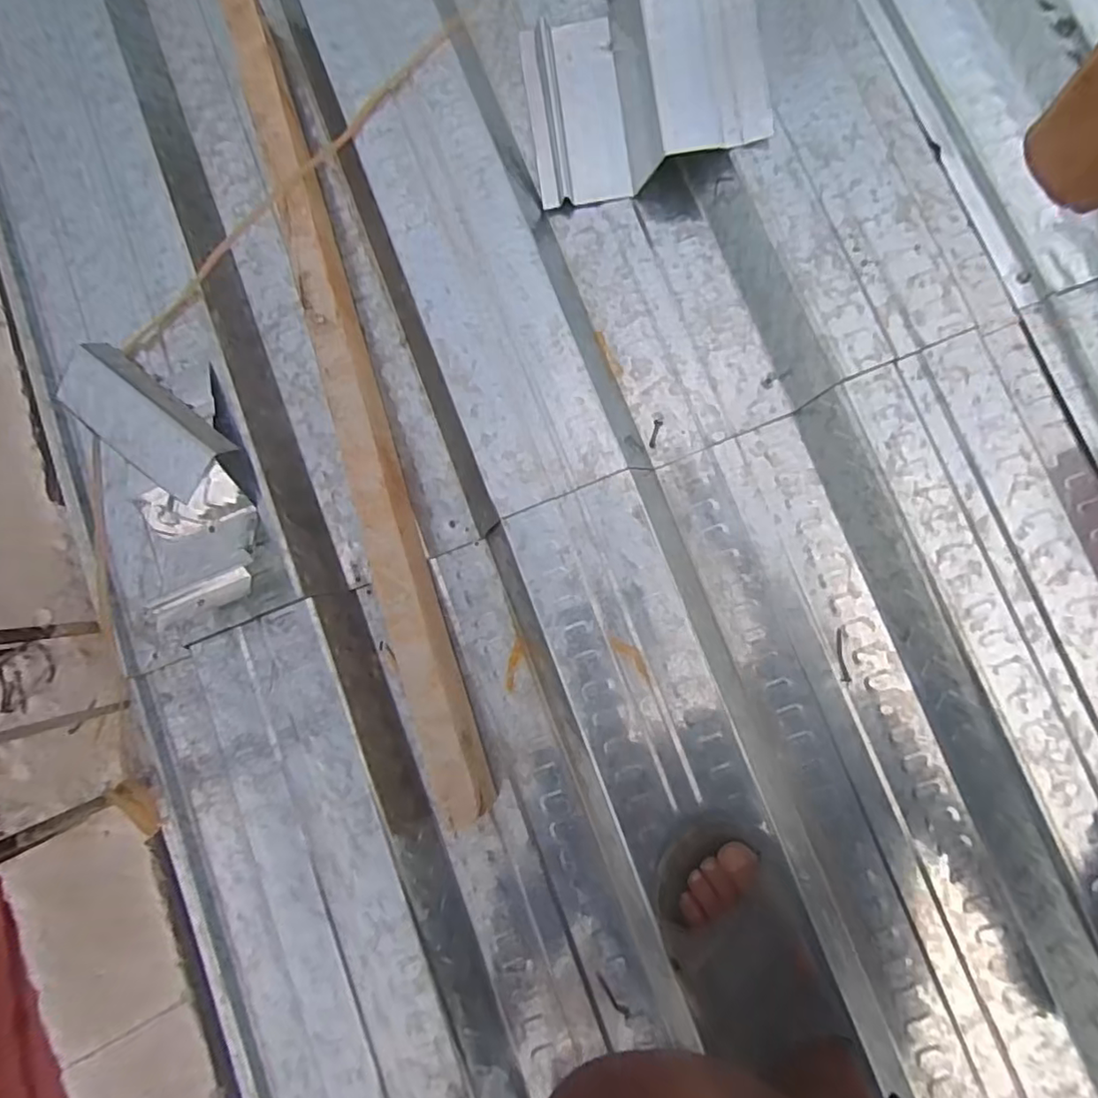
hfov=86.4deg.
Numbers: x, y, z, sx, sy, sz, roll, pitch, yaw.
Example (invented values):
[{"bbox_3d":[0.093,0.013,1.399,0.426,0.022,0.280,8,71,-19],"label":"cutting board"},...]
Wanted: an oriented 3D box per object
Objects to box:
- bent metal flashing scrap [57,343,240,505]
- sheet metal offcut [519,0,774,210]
[{"bbox_3d":[-0.376,-0.120,0.536,0.202,0.051,0.074,33,88,7],"label":"bent metal flashing scrap"},{"bbox_3d":[0.090,-0.469,0.586,0.220,0.056,0.205,-7,84,4],"label":"sheet metal offcut"}]

